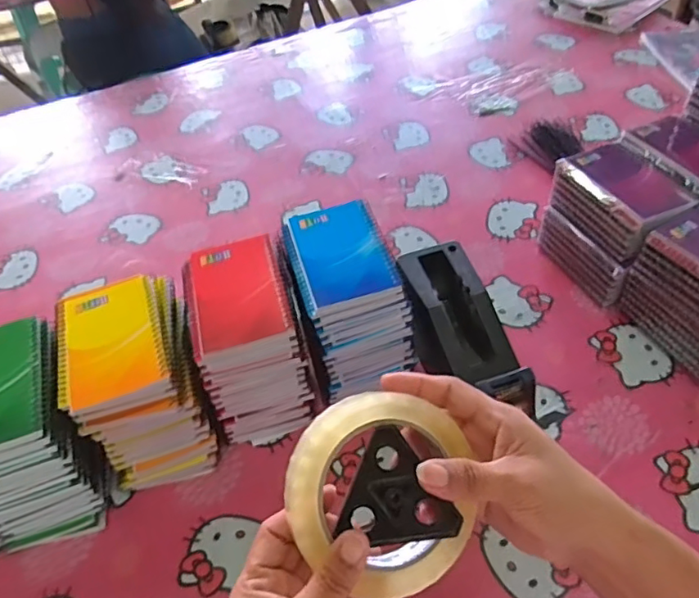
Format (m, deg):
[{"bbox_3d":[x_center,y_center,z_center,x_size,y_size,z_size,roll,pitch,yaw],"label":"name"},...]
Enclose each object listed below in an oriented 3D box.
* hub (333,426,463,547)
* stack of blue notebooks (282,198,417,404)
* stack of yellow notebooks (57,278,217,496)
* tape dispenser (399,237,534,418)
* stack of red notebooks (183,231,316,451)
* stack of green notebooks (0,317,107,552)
[{"bbox_3d":[0.031,0.105,0.298,0.059,0.010,0.057,21,85,12],"label":"hub"},{"bbox_3d":[-0.003,0.006,0.594,0.101,0.156,0.139,-16,48,-8],"label":"stack of blue notebooks"},{"bbox_3d":[-0.201,0.085,0.550,0.103,0.154,0.137,-15,49,-9],"label":"stack of yellow notebooks"},{"bbox_3d":[0.116,0.042,0.591,0.074,0.093,0.202,-16,49,-9],"label":"tape dispenser"},{"bbox_3d":[-0.103,0.044,0.571,0.095,0.157,0.134,-14,49,-8],"label":"stack of red notebooks"},{"bbox_3d":[-0.297,0.126,0.523,0.094,0.158,0.140,-16,49,-9],"label":"stack of green notebooks"}]

